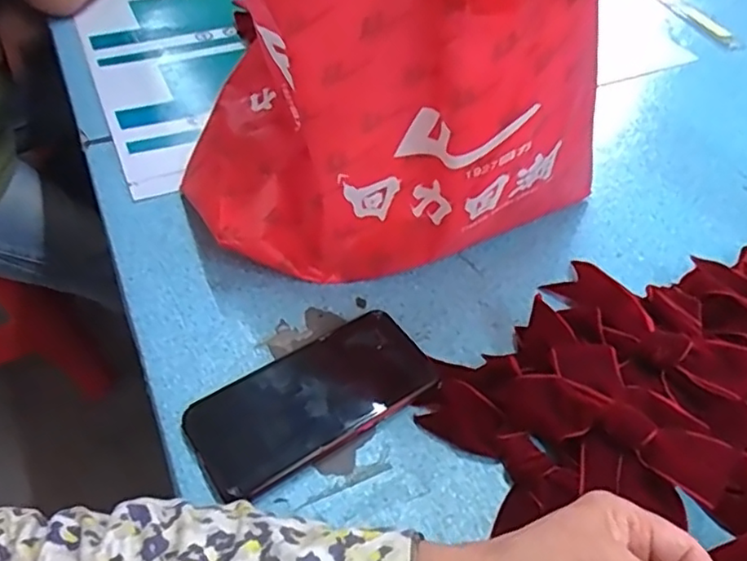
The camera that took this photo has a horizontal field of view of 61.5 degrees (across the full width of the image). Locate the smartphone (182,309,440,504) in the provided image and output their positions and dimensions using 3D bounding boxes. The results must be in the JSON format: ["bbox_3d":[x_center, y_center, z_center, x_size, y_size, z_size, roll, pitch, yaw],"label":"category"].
[{"bbox_3d":[-0.038,0.076,0.414,0.162,0.011,0.077,-26,53,-24],"label":"smartphone"}]

